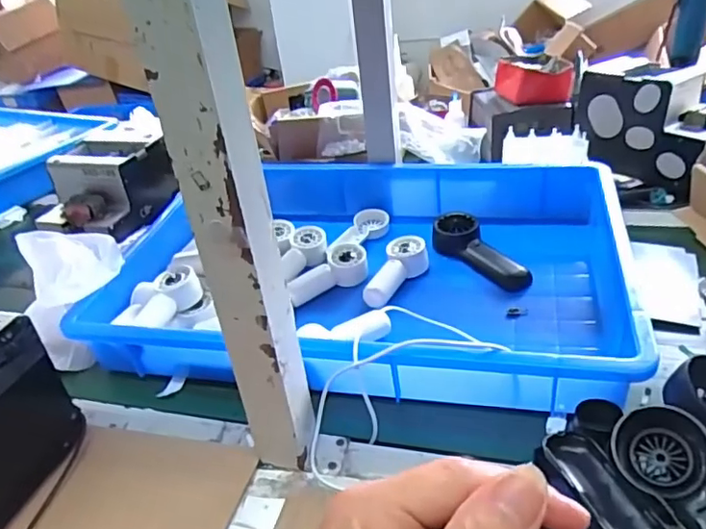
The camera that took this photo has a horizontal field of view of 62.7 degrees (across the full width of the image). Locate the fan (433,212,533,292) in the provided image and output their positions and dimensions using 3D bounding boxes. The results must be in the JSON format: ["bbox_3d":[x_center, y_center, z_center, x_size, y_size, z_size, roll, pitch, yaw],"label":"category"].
[{"bbox_3d":[0.156,-0.019,0.708,0.059,0.040,0.148,-23,36,-24],"label":"fan"}]

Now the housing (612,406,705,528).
[{"bbox_3d":[0.227,0.161,0.378,0.065,0.039,0.153,-9,32,-3],"label":"housing"}]

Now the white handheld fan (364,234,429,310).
[{"bbox_3d":[0.053,0.008,0.681,0.049,0.028,0.115,8,35,23],"label":"white handheld fan"}]

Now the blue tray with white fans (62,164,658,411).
[{"bbox_3d":[0.013,0.004,0.676,0.554,0.083,0.390,2,33,15],"label":"blue tray with white fans"}]

